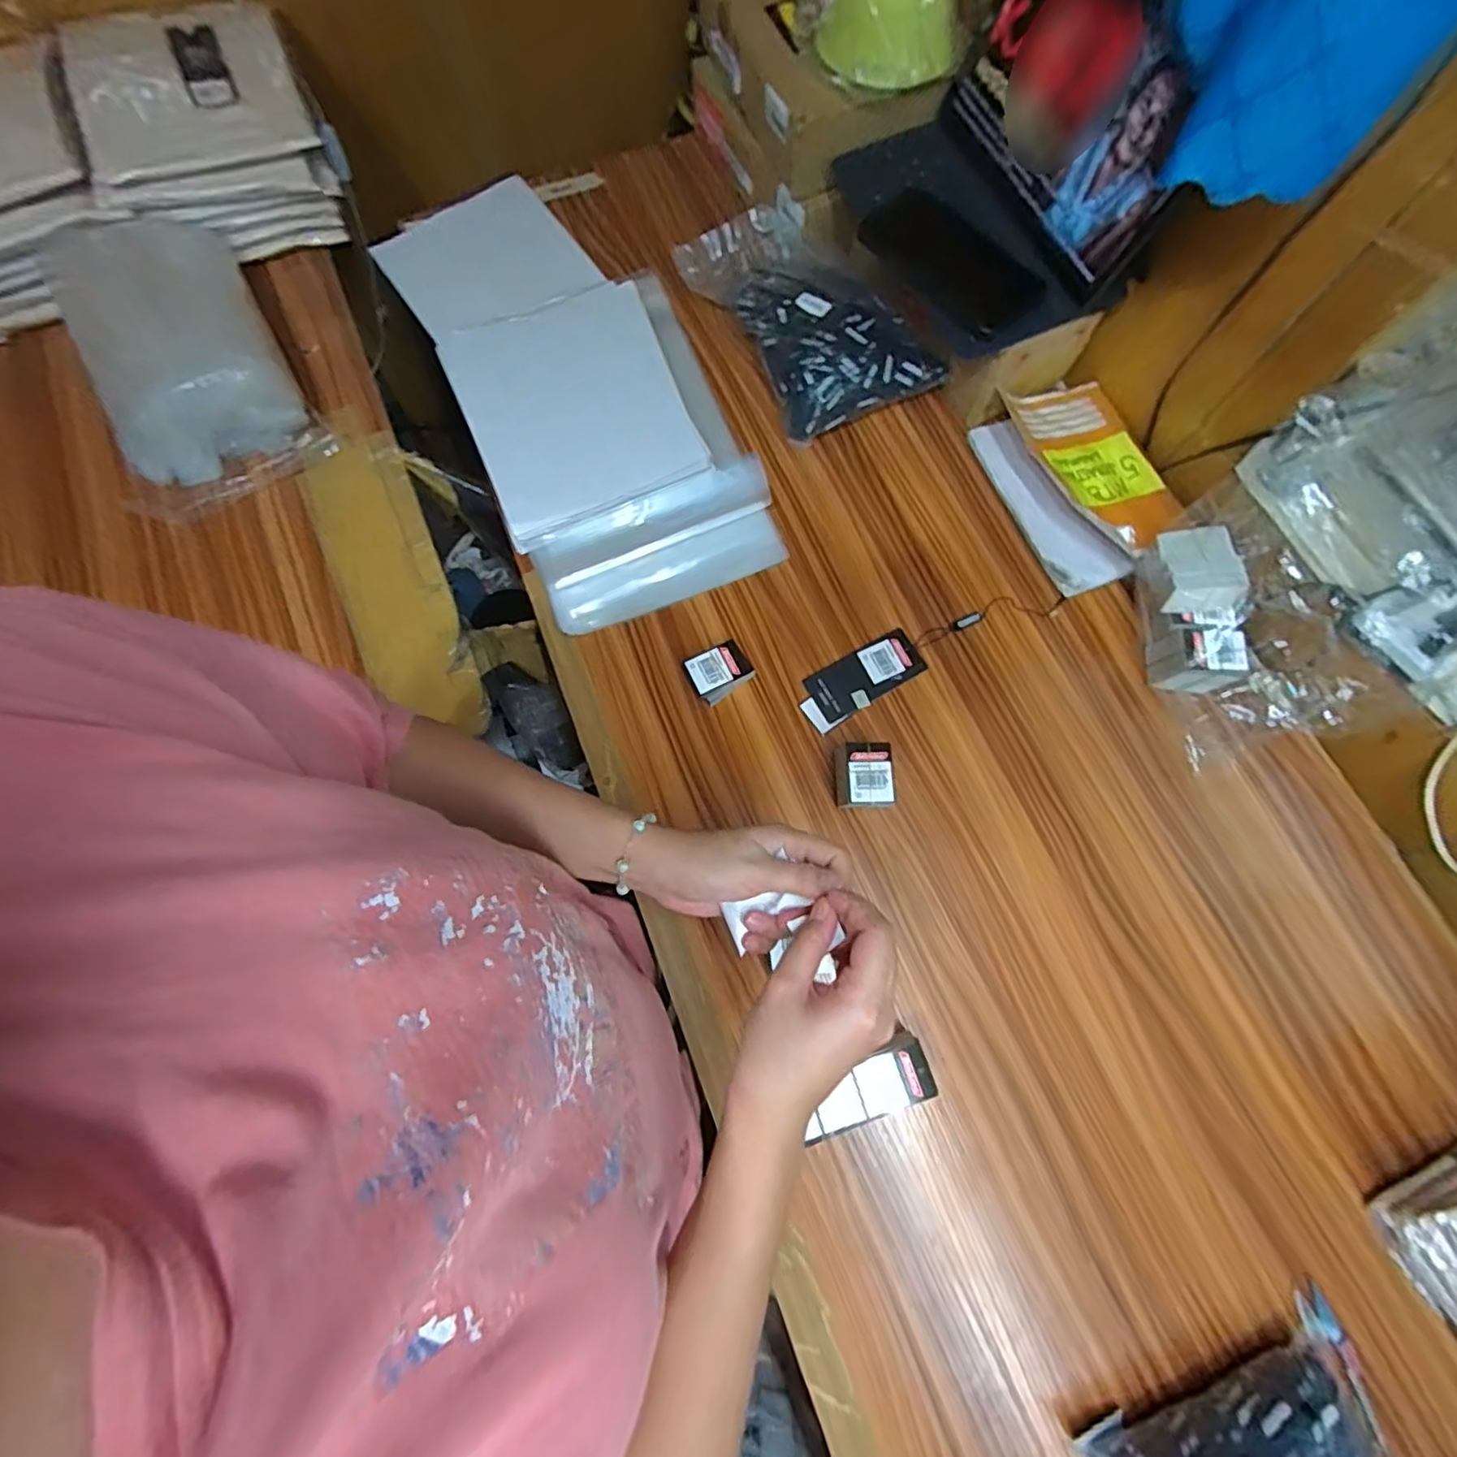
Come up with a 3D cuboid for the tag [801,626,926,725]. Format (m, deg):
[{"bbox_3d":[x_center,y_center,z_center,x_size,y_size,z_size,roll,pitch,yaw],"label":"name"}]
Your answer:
[{"bbox_3d":[0.128,-0.049,0.575,0.106,0.005,0.050,-27,77,-5],"label":"tag"}]

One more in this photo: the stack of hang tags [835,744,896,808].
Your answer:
[{"bbox_3d":[0.115,0.042,0.526,0.043,0.051,0.054,4,74,2],"label":"stack of hang tags"}]

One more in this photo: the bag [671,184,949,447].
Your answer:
[{"bbox_3d":[0.082,-0.438,0.646,0.167,0.065,0.275,-30,76,-7],"label":"bag"}]

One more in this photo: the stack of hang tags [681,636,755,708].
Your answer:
[{"bbox_3d":[-0.008,-0.050,0.569,0.053,0.030,0.043,-30,76,-7],"label":"stack of hang tags"}]

